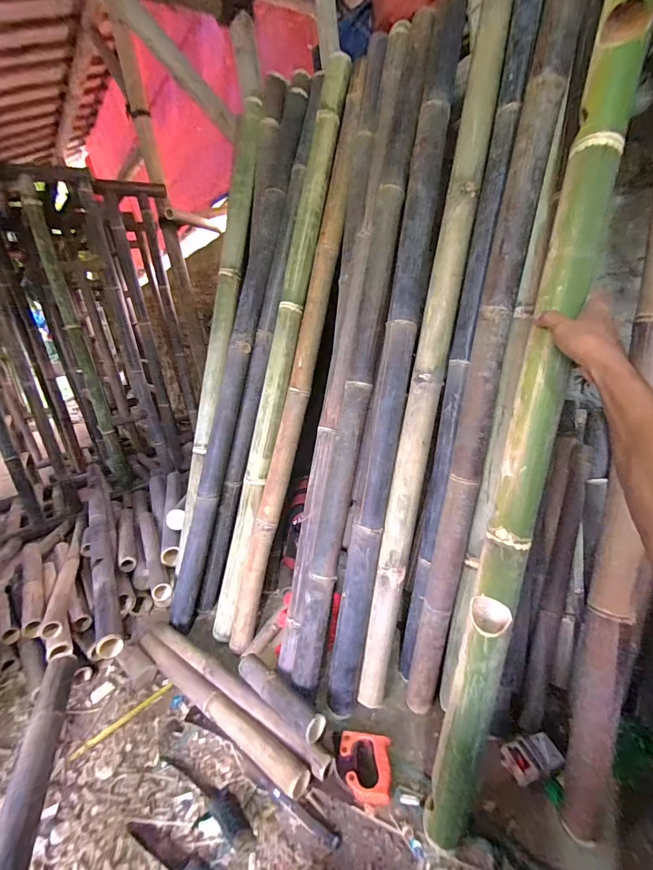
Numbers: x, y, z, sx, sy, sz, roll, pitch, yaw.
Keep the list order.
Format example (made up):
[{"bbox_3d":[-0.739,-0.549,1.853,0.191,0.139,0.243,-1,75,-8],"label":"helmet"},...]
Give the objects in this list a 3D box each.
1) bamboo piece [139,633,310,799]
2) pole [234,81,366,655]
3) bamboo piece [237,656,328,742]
[{"bbox_3d":[-0.295,0.658,0.946,0.646,0.061,0.054,7,23,38],"label":"bamboo piece"},{"bbox_3d":[-0.062,-0.180,1.075,0.074,1.605,0.086,11,2,-40],"label":"pole"},{"bbox_3d":[-0.113,0.598,0.883,0.266,0.058,0.058,10,25,44],"label":"bamboo piece"}]

